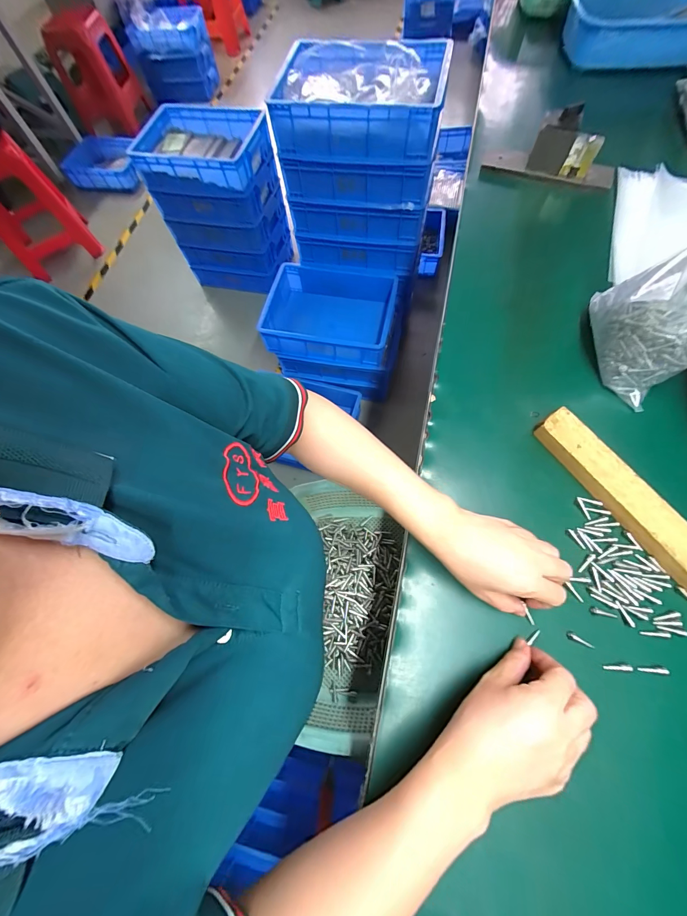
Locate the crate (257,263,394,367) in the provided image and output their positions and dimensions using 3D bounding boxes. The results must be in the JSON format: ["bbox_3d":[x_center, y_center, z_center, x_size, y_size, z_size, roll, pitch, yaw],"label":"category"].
[{"bbox_3d":[-0.040,-0.482,1.131,0.397,0.128,0.305,9,70,8],"label":"crate"}]

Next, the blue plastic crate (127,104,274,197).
[{"bbox_3d":[-0.502,-1.089,1.179,0.465,0.118,0.304,8,69,8],"label":"blue plastic crate"}]

